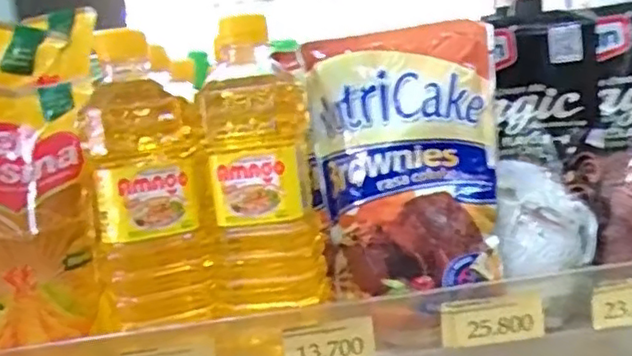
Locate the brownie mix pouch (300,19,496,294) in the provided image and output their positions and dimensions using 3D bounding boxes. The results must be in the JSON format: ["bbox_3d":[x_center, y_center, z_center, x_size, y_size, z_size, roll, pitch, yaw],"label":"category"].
[{"bbox_3d":[0.052,-0.011,0.400,0.104,0.152,0.035,-6,7,6],"label":"brownie mix pouch"}]

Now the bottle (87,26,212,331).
[{"bbox_3d":[-0.104,-0.001,0.403,0.059,0.171,0.055,-10,7,-23],"label":"bottle"}]

